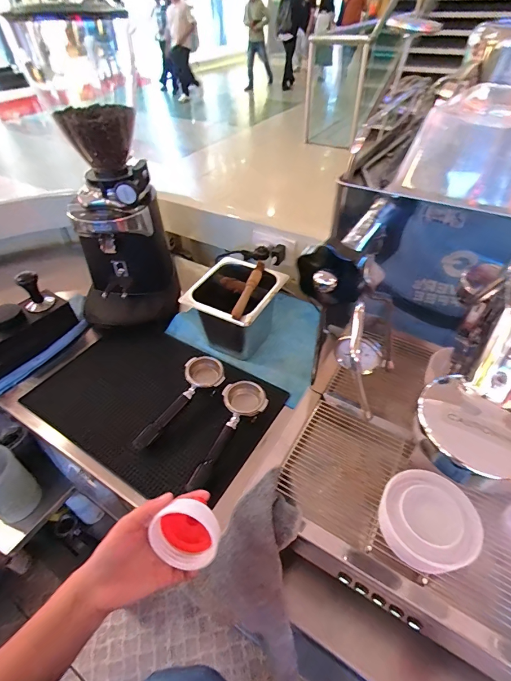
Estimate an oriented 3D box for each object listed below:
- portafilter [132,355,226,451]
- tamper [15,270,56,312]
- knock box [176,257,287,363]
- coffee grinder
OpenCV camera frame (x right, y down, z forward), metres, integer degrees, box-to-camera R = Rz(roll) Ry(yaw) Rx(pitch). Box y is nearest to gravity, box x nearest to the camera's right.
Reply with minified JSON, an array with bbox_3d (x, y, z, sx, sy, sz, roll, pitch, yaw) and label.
[{"bbox_3d":[-0.139,0.115,0.643,0.073,0.043,0.205,30,66,28],"label":"portafilter"},{"bbox_3d":[-0.483,-0.111,0.761,0.053,0.084,0.070,-22,48,-18],"label":"tamper"},{"bbox_3d":[-0.038,-0.066,0.748,0.160,0.152,0.177,22,50,23],"label":"knock box"},{"bbox_3d":[-0.297,-0.230,0.745,0.197,0.403,0.190,-7,45,-4],"label":"coffee grinder"}]

